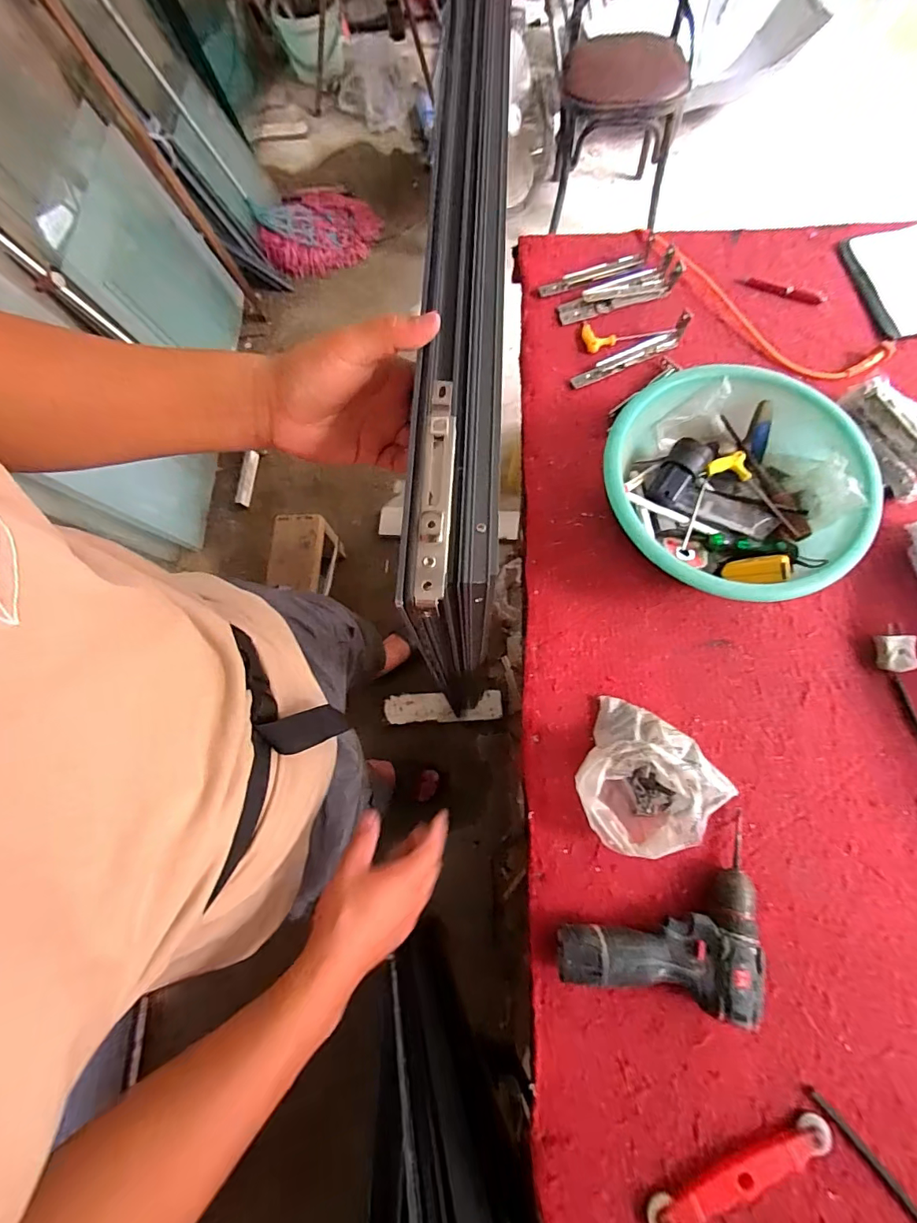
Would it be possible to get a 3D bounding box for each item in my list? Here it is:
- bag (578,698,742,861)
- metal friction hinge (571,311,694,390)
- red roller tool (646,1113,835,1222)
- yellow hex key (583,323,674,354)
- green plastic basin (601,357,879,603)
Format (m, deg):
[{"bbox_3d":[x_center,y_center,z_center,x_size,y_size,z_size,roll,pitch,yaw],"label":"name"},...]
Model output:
[{"bbox_3d":[0.226,0.199,0.542,0.173,0.082,0.159,26,76,9],"label":"bag"},{"bbox_3d":[0.267,-0.407,0.741,0.194,0.039,0.035,-22,74,-5],"label":"metal friction hinge"},{"bbox_3d":[0.278,0.554,0.465,0.196,0.018,0.032,-21,74,-5],"label":"red roller tool"},{"bbox_3d":[0.270,-0.456,0.772,0.135,0.011,0.058,-13,74,-2],"label":"yellow hex key"},{"bbox_3d":[0.360,-0.161,0.630,0.300,0.103,0.308,0,74,1],"label":"green plastic basin"}]

